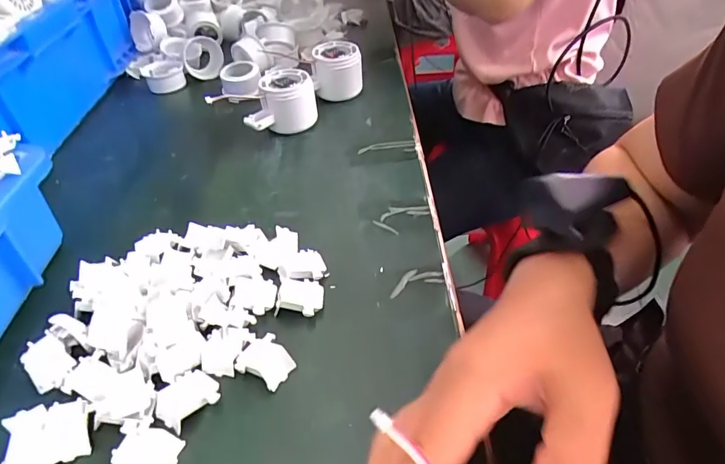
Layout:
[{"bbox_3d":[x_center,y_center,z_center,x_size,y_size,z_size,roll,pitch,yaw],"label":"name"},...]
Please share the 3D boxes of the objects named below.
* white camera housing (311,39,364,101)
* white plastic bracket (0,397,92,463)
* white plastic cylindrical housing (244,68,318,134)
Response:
[{"bbox_3d":[-0.030,-0.191,0.555,0.060,0.054,0.054,0,42,6],"label":"white camera housing"},{"bbox_3d":[-0.177,0.114,0.260,0.042,0.004,0.034,-14,59,-17],"label":"white plastic bracket"},{"bbox_3d":[-0.090,-0.139,0.502,0.076,0.048,0.051,-24,46,-20],"label":"white plastic cylindrical housing"}]

